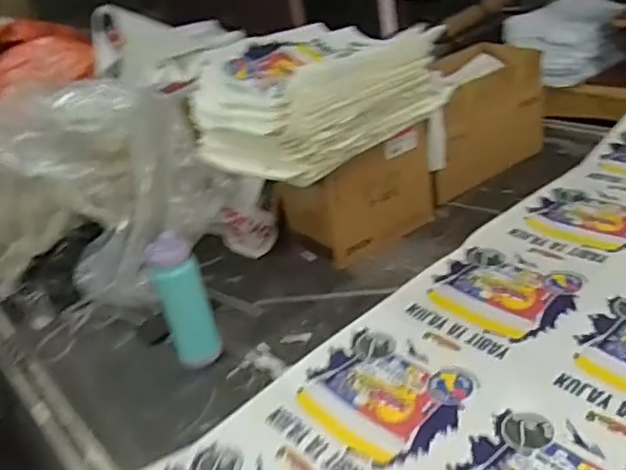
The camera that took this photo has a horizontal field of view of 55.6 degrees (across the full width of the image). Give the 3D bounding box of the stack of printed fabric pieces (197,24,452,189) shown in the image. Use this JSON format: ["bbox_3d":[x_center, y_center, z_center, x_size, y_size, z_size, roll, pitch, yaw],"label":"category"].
[{"bbox_3d":[0.020,-0.320,1.347,0.522,0.221,0.387,-34,36,-33],"label":"stack of printed fabric pieces"}]

